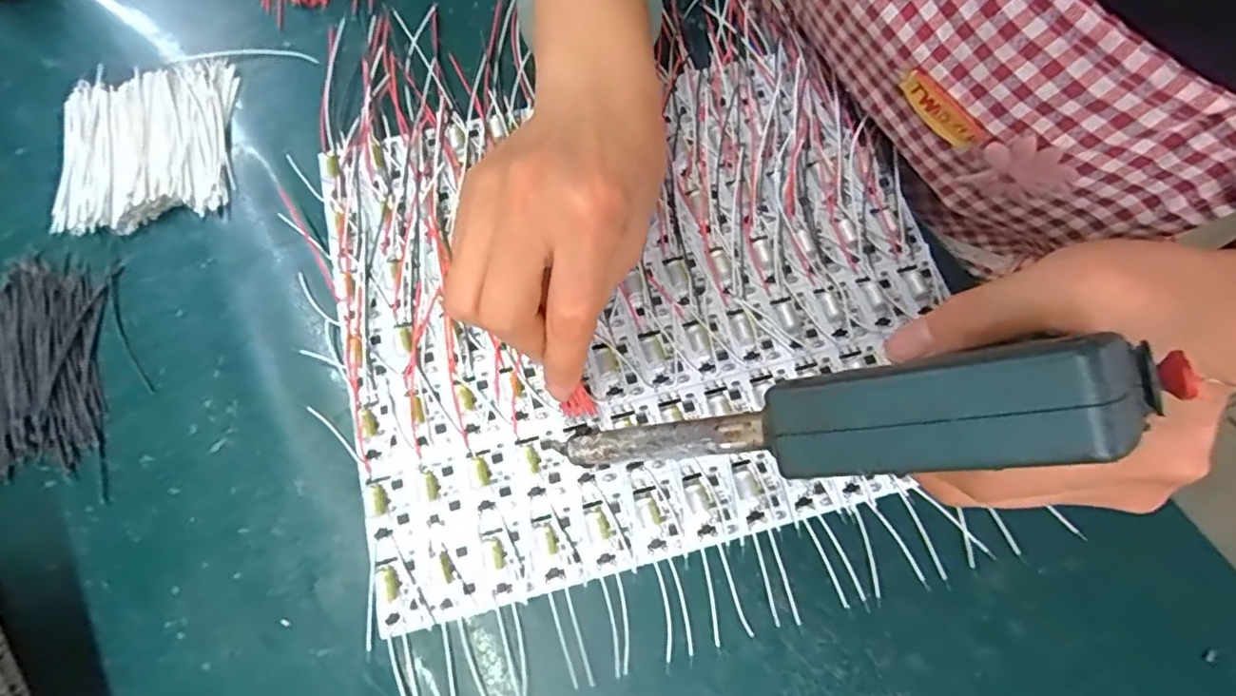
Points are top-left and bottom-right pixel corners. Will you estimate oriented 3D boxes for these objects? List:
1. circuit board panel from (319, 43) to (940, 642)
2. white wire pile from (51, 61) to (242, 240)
[{"bbox_3d":[0.008,-0.027,0.299,0.279,0.014,0.235,-15,72,-7],"label":"circuit board panel"},{"bbox_3d":[-0.246,-0.109,0.321,0.083,0.008,0.099,-8,71,-5],"label":"white wire pile"}]

